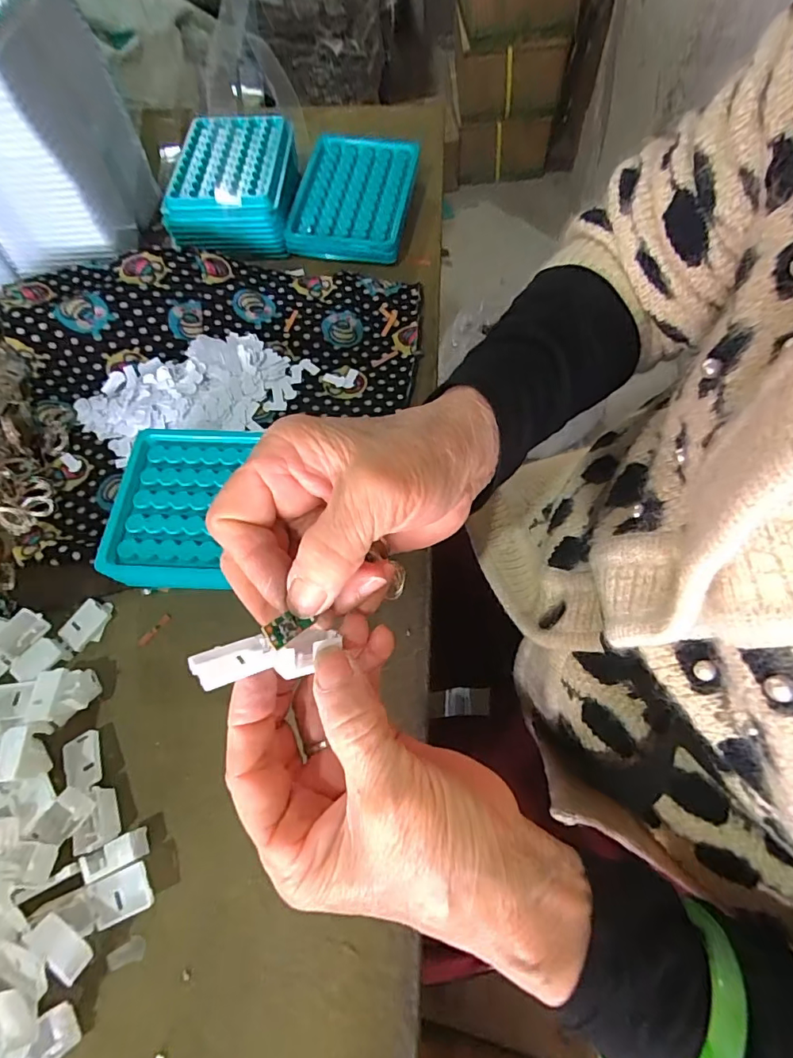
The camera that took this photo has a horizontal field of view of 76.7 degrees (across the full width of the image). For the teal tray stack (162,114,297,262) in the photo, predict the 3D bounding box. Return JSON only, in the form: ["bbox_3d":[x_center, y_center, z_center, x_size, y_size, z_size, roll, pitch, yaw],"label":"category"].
[{"bbox_3d":[-0.140,-0.299,0.443,0.099,0.056,0.127,-1,64,2],"label":"teal tray stack"}]

